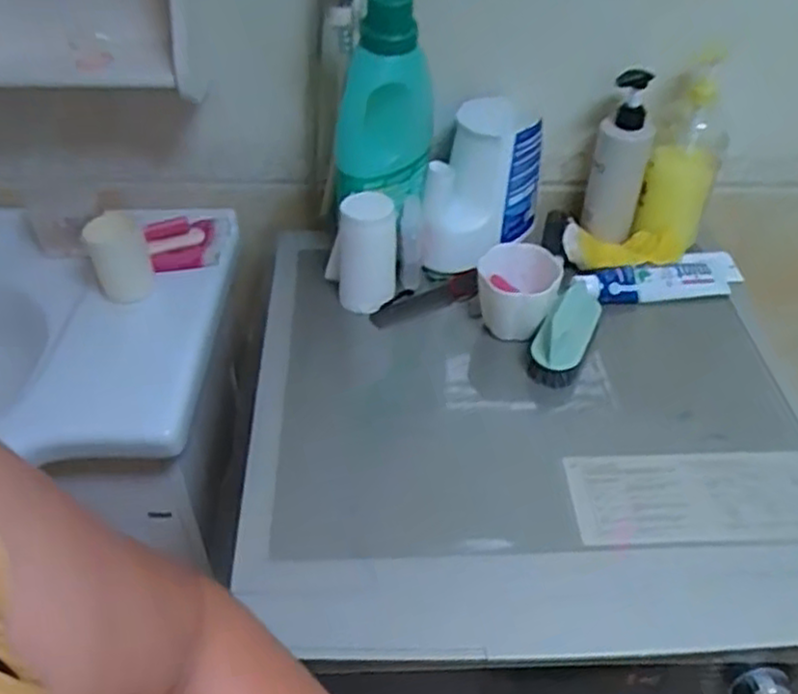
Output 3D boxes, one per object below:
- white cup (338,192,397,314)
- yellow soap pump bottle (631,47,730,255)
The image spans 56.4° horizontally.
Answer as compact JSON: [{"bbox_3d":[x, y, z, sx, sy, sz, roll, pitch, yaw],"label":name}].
[{"bbox_3d":[-0.038,-0.112,0.890,0.071,0.130,0.057,-5,44,-6],"label":"white cup"},{"bbox_3d":[0.359,-0.241,0.927,0.079,0.239,0.076,26,49,24],"label":"yellow soap pump bottle"}]

